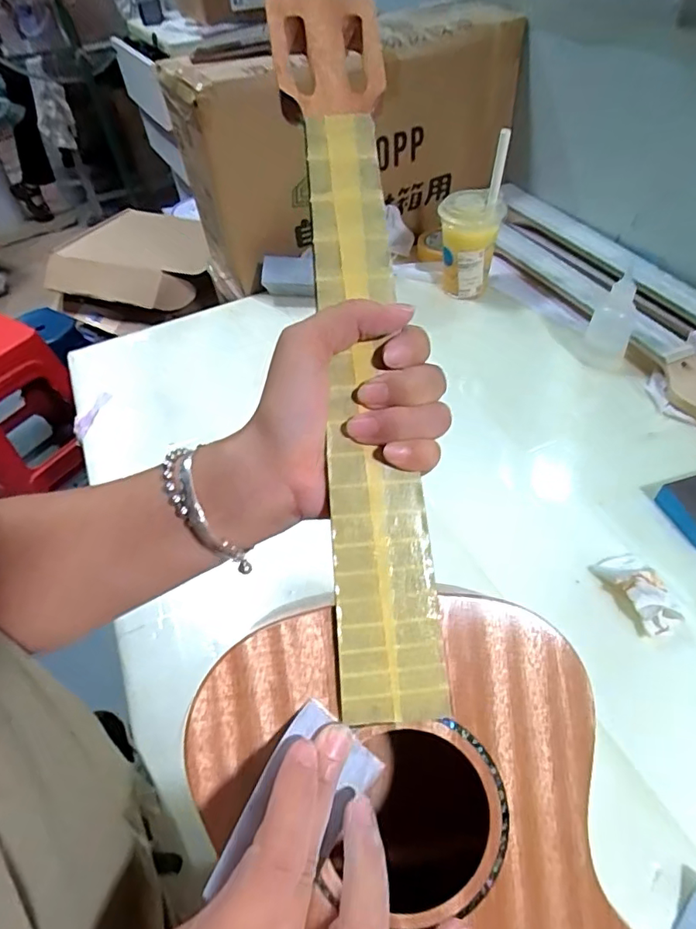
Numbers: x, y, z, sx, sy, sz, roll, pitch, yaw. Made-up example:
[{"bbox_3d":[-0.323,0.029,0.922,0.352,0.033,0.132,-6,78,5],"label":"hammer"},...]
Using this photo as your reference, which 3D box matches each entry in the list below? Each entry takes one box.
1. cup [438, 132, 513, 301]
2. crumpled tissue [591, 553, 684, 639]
[{"bbox_3d":[0.172,-0.335,0.727,0.082,0.211,0.080,4,49,10],"label":"cup"},{"bbox_3d":[0.251,0.105,0.444,0.038,0.031,0.075,-19,50,-11],"label":"crumpled tissue"}]

